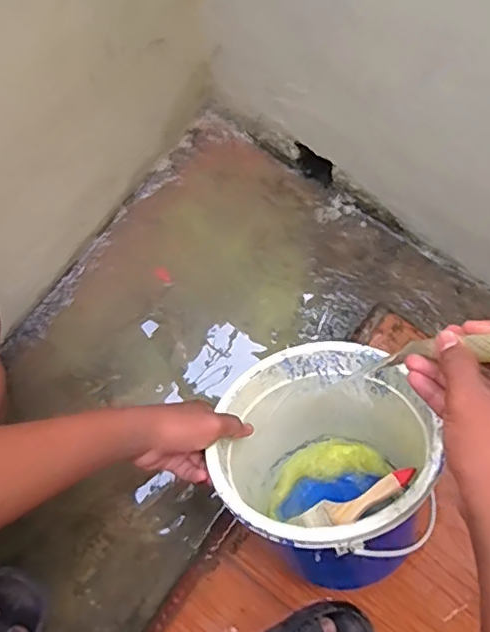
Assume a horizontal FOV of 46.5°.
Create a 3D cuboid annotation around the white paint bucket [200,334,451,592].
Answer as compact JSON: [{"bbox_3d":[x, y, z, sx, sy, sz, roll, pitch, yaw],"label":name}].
[{"bbox_3d":[0.110,0.181,0.626,0.230,0.227,0.230,-16,38,13],"label":"white paint bucket"}]

